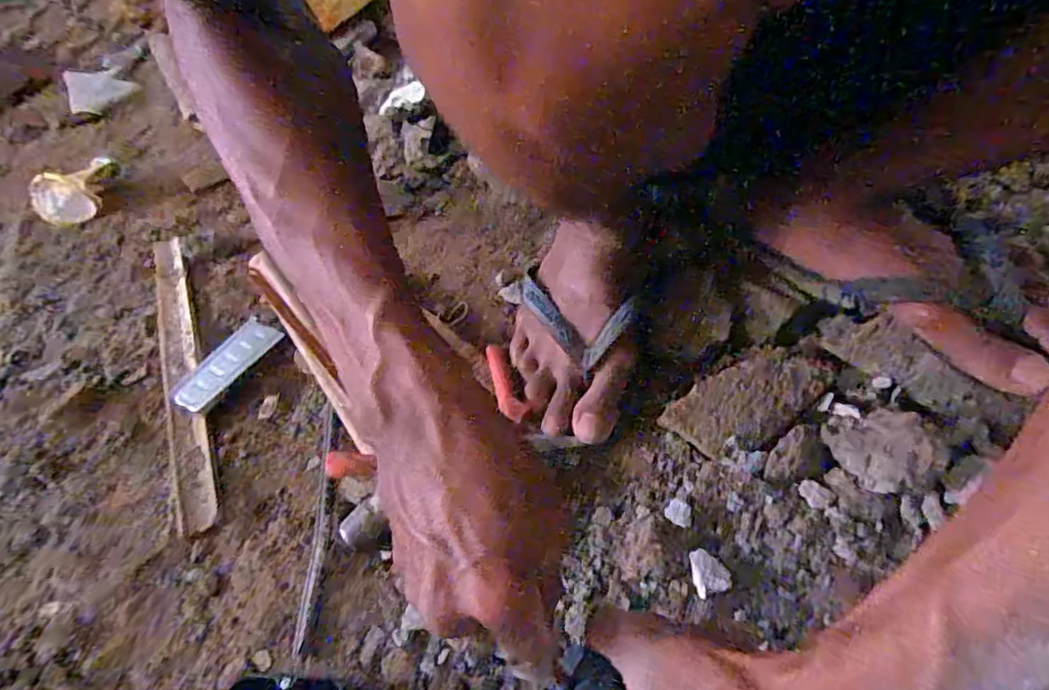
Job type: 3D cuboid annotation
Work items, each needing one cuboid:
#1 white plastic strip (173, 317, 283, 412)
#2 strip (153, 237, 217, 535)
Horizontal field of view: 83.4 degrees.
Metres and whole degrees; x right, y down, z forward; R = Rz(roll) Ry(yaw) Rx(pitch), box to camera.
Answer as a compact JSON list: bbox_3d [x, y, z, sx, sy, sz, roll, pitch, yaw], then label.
[{"bbox_3d":[-0.258,0.015,0.507,0.042,0.005,0.095,25,55,20],"label":"white plastic strip"},{"bbox_3d":[-0.315,0.010,0.538,0.034,0.013,0.361,-22,52,-12],"label":"strip"}]

